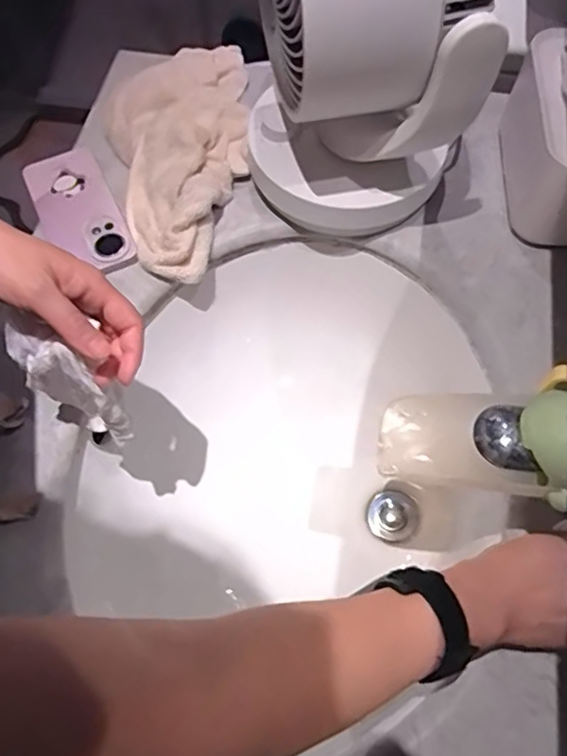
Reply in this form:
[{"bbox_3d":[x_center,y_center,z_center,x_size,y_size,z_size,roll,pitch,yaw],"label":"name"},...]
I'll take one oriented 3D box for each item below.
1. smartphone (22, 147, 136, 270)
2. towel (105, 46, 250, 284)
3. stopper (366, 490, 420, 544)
[{"bbox_3d":[-0.211,-0.172,0.605,0.075,0.012,0.163,-24,65,-10],"label":"smartphone"},{"bbox_3d":[-0.117,-0.255,0.629,0.154,0.051,0.328,-2,63,1],"label":"towel"},{"bbox_3d":[0.115,0.147,0.631,0.054,0.011,0.054,-1,63,1],"label":"stopper"}]

